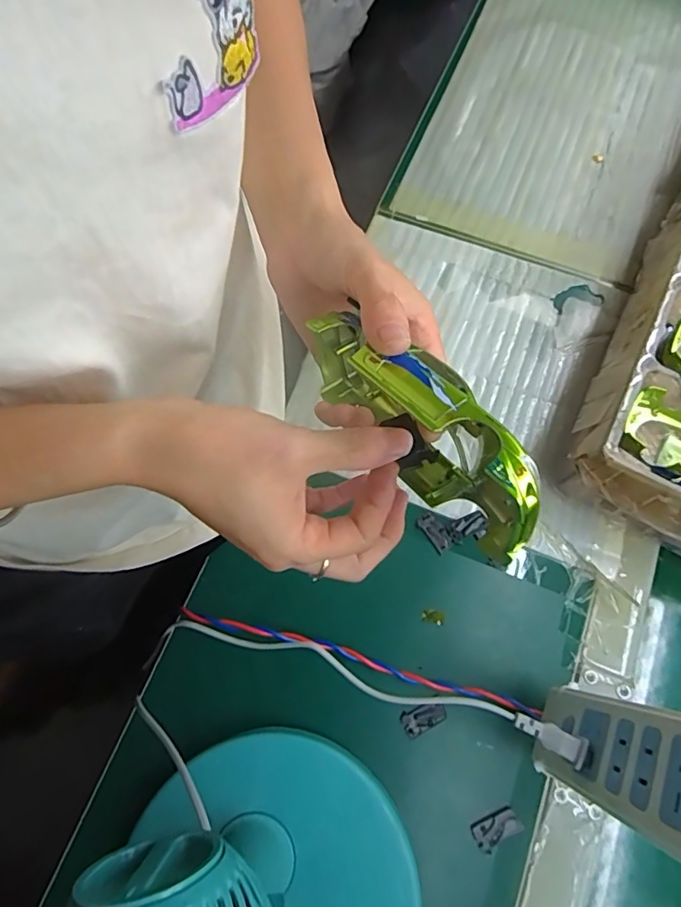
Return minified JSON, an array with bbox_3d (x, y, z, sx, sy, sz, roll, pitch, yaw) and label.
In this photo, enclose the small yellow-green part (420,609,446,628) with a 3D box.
[{"bbox_3d":[0.073,0.129,0.417,0.018,0.004,0.012,21,72,8],"label":"small yellow-green part"}]

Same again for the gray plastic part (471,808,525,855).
[{"bbox_3d":[0.110,0.264,0.370,0.034,0.004,0.018,-25,72,-8],"label":"gray plastic part"}]

